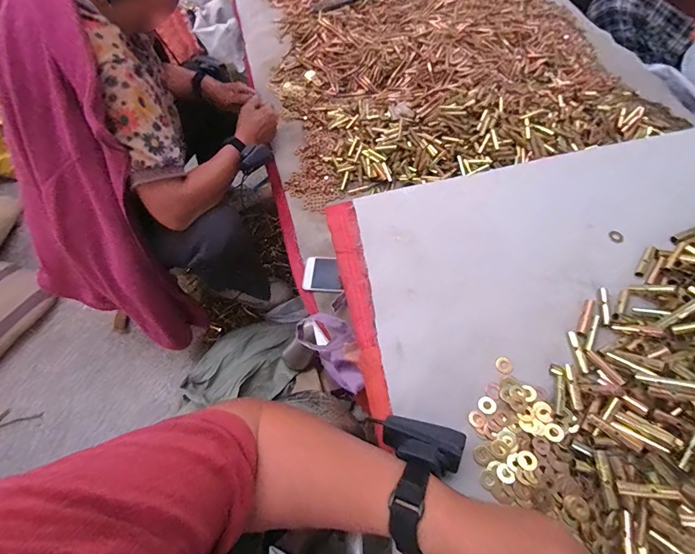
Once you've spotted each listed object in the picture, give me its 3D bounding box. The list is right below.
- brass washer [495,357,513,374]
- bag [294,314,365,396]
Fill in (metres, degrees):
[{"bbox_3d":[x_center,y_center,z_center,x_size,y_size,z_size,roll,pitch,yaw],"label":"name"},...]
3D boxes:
[{"bbox_3d":[0.166,0.093,0.397,0.017,0.004,0.017,-39,66,-16],"label":"brass washer"},{"bbox_3d":[-0.016,0.107,0.551,0.059,0.076,0.137,-38,66,-16],"label":"bag"}]

